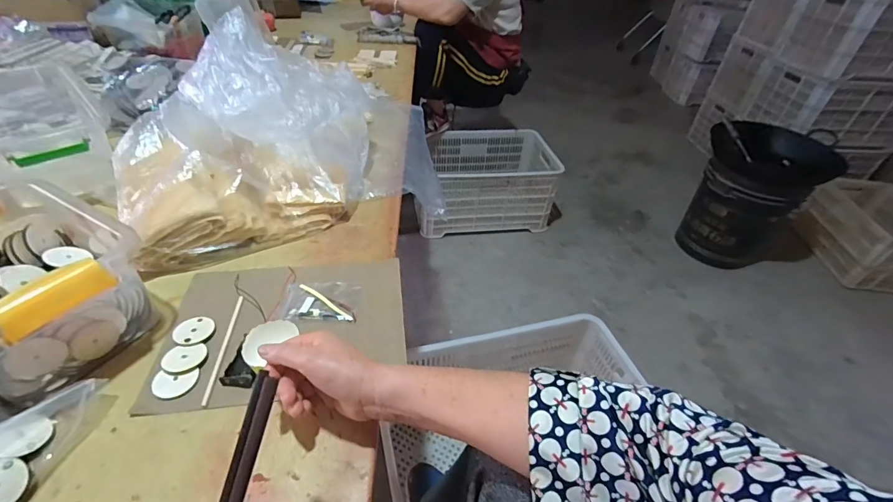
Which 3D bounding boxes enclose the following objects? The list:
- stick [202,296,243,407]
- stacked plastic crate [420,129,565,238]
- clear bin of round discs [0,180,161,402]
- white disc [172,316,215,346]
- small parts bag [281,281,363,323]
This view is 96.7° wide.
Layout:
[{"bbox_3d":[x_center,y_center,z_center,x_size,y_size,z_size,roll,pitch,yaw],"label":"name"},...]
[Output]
[{"bbox_3d":[-0.262,0.111,0.470,0.009,0.006,0.148,-1,41,-8],"label":"stick"},{"bbox_3d":[0.174,-0.321,1.826,0.570,0.368,0.347,2,41,-5],"label":"stacked plastic crate"},{"bbox_3d":[-0.475,0.034,0.438,0.259,0.130,0.185,24,44,20],"label":"clear bin of round discs"},{"bbox_3d":[-0.305,0.095,0.480,0.043,0.004,0.042,3,41,-3],"label":"white disc"},{"bbox_3d":[-0.164,0.066,0.524,0.098,0.006,0.067,3,41,-2],"label":"small parts bag"}]

